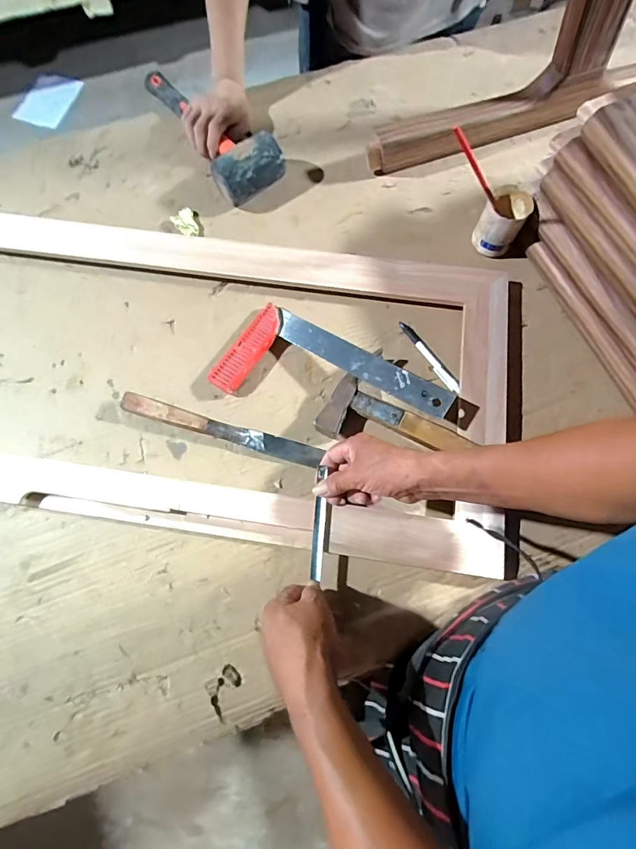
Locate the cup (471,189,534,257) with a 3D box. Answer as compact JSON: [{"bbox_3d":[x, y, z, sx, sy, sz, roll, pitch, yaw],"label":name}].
[{"bbox_3d":[0.273,-0.301,0.615,0.062,0.075,0.065,35,76,10],"label":"cup"}]

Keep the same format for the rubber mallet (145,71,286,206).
[{"bbox_3d":[-0.206,-0.486,0.673,0.325,0.072,0.097,42,78,11],"label":"rubber mallet"}]

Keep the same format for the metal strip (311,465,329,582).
[{"bbox_3d":[0.001,0.119,0.501,0.015,0.009,0.132,3,77,1],"label":"metal strip"}]

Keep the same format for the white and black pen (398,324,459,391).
[{"bbox_3d":[0.160,-0.099,0.590,0.014,0.009,0.132,-33,76,-9],"label":"white and black pen"}]

